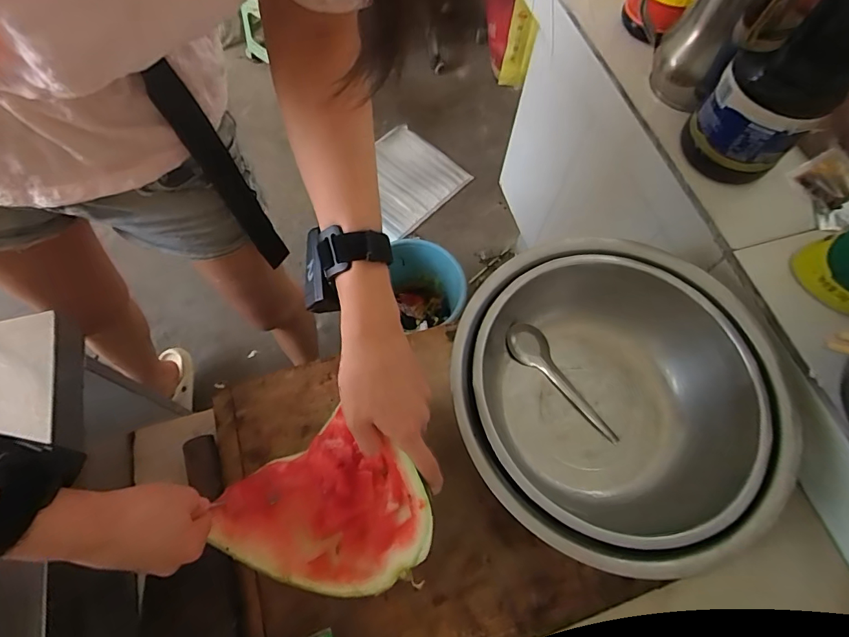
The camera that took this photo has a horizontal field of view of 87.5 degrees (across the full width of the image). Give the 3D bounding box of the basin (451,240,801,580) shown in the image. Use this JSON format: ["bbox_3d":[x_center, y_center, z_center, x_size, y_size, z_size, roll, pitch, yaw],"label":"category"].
[{"bbox_3d":[0.187,0.086,0.471,0.310,0.110,0.307,1,65,-1],"label":"basin"}]

